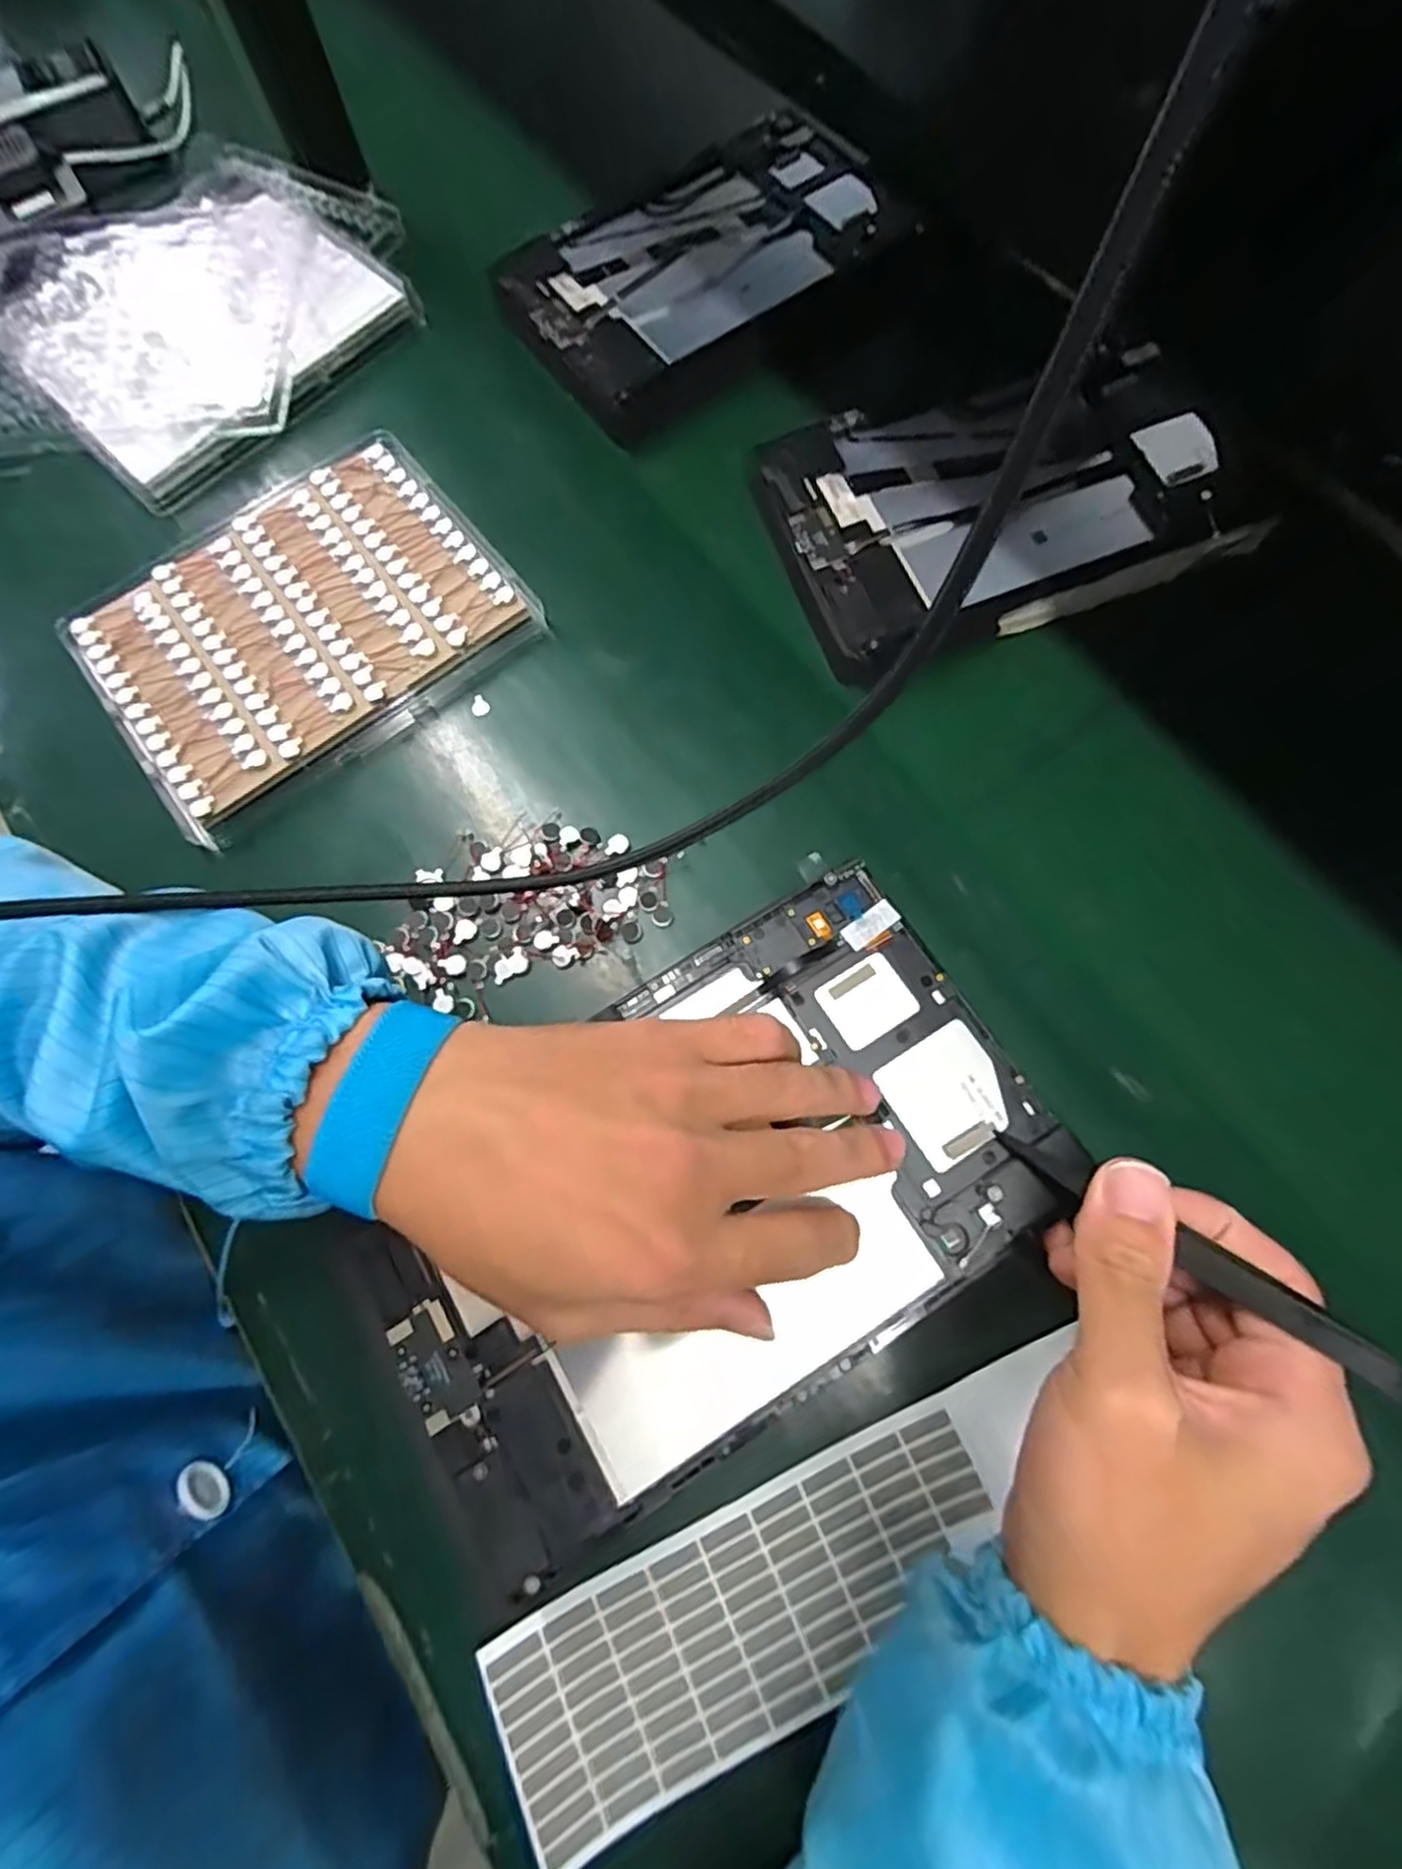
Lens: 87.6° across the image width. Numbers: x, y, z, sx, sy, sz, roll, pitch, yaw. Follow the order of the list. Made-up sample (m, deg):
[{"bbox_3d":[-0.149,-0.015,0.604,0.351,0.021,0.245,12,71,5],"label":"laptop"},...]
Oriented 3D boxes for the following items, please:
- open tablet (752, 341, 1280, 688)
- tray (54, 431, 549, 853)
[{"bbox_3d":[0.161,-0.240,0.396,0.246,0.018,0.154,-20,74,-5],"label":"open tablet"},{"bbox_3d":[-0.214,-0.165,0.394,0.211,0.020,0.161,-39,77,-10],"label":"tray"}]

